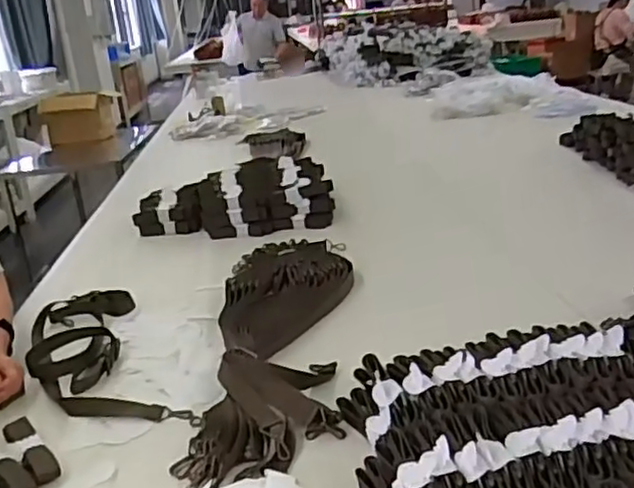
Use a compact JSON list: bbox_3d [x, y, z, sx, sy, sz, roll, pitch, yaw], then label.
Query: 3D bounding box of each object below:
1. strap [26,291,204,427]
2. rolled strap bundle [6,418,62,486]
[{"bbox_3d":[-0.454,0.226,1.369,0.244,0.039,0.634,-16,22,-22],"label":"strap"},{"bbox_3d":[-0.463,0.332,1.080,0.044,0.027,0.184,-22,25,-34],"label":"rolled strap bundle"}]

